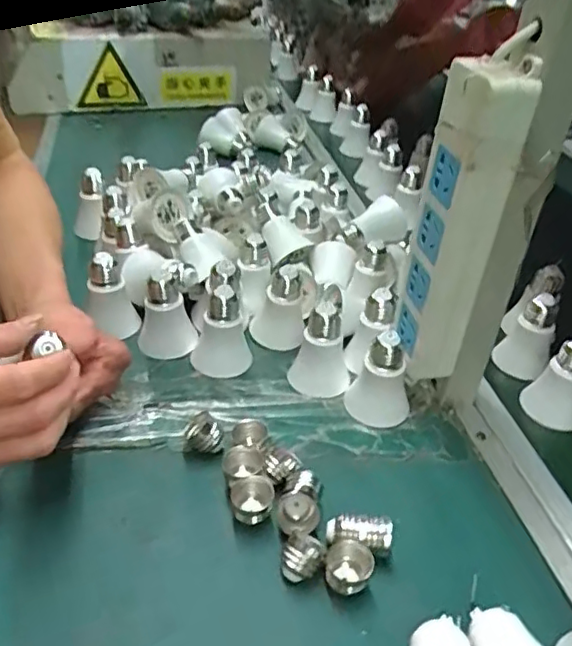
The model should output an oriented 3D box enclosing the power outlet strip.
[{"bbox_3d":[0.117,-0.062,0.421,0.041,0.218,0.047,-6,39,-15],"label":"power outlet strip"}]

